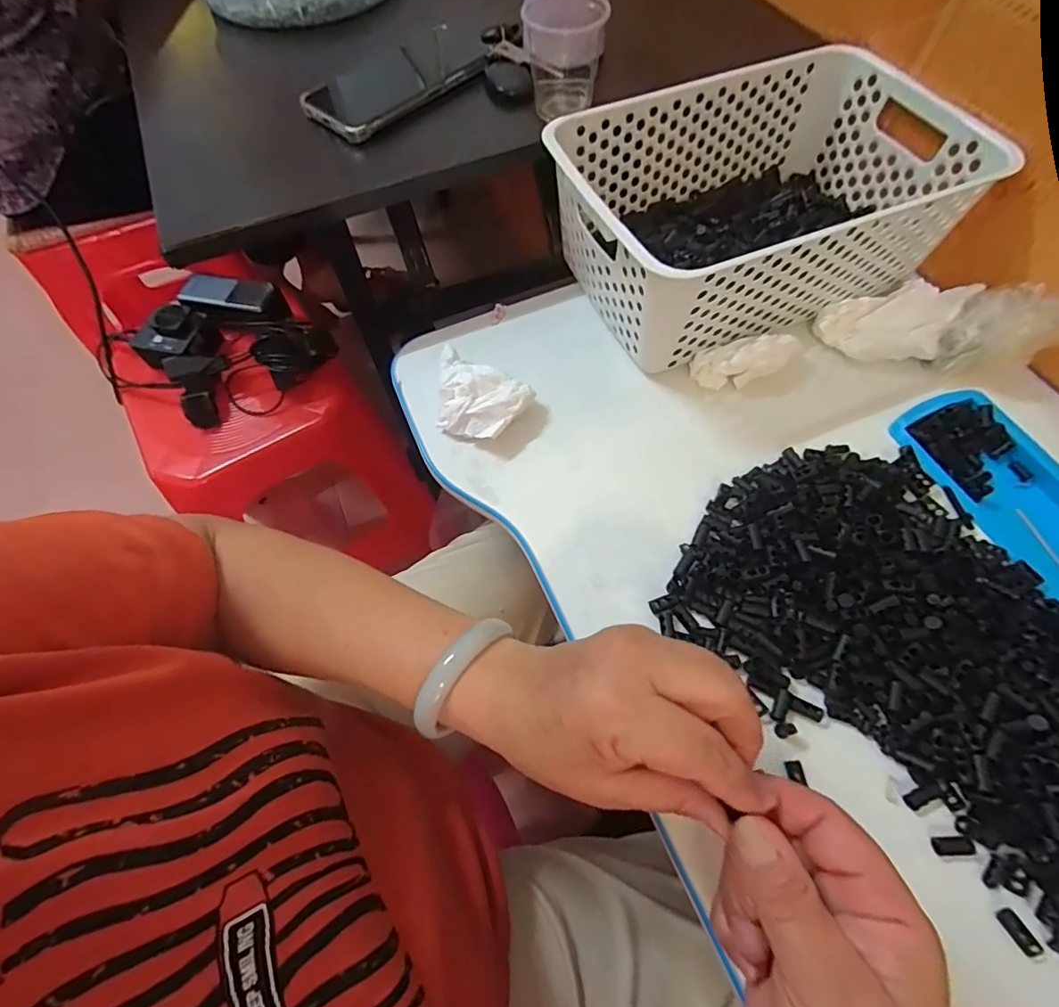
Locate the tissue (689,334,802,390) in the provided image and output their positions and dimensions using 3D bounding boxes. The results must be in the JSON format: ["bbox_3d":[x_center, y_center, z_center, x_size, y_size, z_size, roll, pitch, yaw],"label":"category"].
[{"bbox_3d":[0.175,-0.114,0.414,0.084,0.025,0.032,-13,63,11],"label":"tissue"}]

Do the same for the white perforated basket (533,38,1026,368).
[{"bbox_3d":[0.191,-0.252,0.438,0.308,0.109,0.202,-22,65,-8],"label":"white perforated basket"}]

